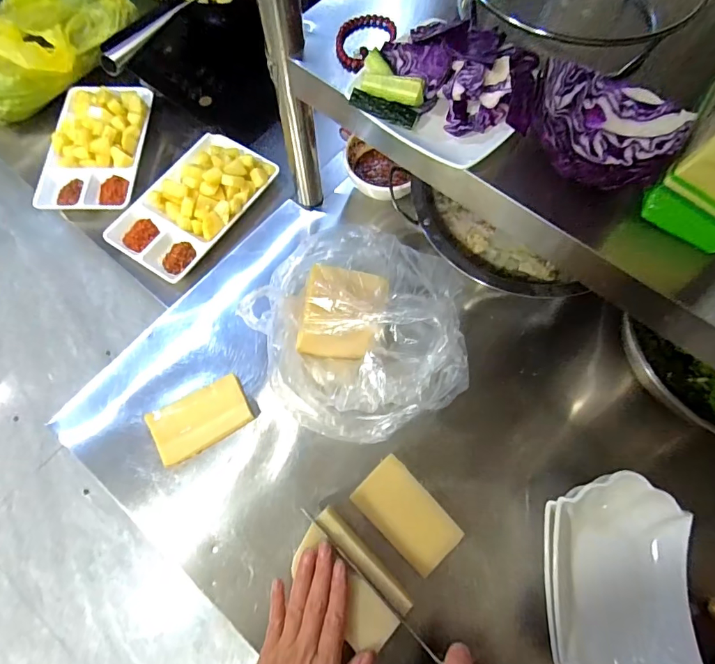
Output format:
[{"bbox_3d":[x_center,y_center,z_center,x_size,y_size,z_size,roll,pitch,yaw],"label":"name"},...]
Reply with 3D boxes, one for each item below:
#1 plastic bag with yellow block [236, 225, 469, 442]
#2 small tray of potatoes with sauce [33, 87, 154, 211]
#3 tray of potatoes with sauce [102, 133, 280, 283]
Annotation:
[{"bbox_3d":[0.003,-0.006,0.469,0.214,0.106,0.223,3,68,1],"label":"plastic bag with yellow block"},{"bbox_3d":[-0.405,-0.288,0.667,0.141,0.034,0.226,1,68,0],"label":"small tray of potatoes with sauce"},{"bbox_3d":[-0.237,-0.194,0.630,0.135,0.037,0.240,34,72,12],"label":"tray of potatoes with sauce"}]

